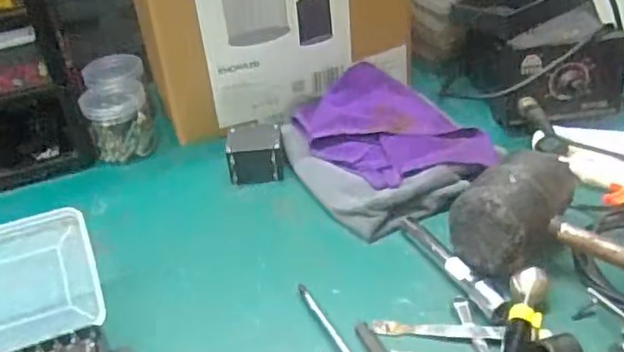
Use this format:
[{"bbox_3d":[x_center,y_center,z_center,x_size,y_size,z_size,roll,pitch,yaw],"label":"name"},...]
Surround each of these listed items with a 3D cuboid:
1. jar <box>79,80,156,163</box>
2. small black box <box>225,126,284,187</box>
[{"bbox_3d":[-0.197,-0.056,0.651,0.063,0.060,0.063,-15,38,-14],"label":"jar"},{"bbox_3d":[-0.054,-0.022,0.614,0.050,0.040,0.052,-3,36,2],"label":"small black box"}]

